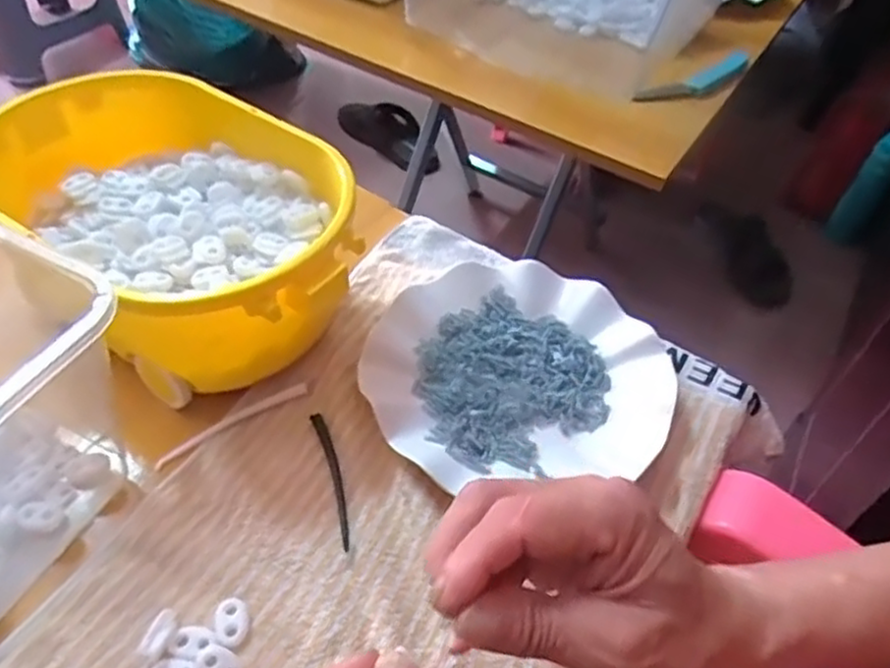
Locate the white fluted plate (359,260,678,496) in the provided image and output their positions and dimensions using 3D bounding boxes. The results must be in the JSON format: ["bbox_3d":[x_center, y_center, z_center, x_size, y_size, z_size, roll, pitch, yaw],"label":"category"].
[{"bbox_3d":[0.044,0.020,0.451,0.183,0.023,0.157,-4,48,-9],"label":"white fluted plate"}]

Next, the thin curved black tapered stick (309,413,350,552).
[{"bbox_3d":[-0.062,0.080,0.401,0.009,0.006,0.084,-12,50,-16],"label":"thin curved black tapered stick"}]

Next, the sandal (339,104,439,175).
[{"bbox_3d":[-0.103,-0.404,1.426,0.203,0.091,0.082,22,42,-24],"label":"sandal"}]

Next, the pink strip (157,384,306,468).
[{"bbox_3d":[-0.124,0.051,0.419,0.095,0.004,0.008,-27,55,-26],"label":"pink strip"}]

